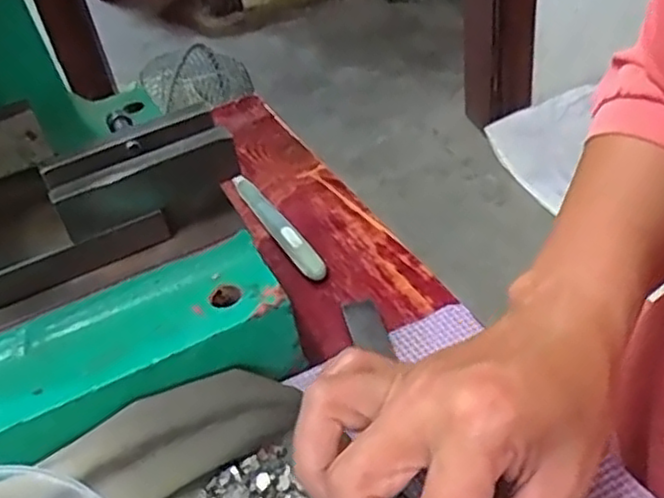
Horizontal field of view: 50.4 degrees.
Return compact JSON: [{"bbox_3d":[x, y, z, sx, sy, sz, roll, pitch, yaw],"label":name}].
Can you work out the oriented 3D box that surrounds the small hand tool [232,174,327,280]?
[{"bbox_3d":[-0.035,-0.017,0.445,0.015,0.015,0.117,-21,38,-19],"label":"small hand tool"}]

